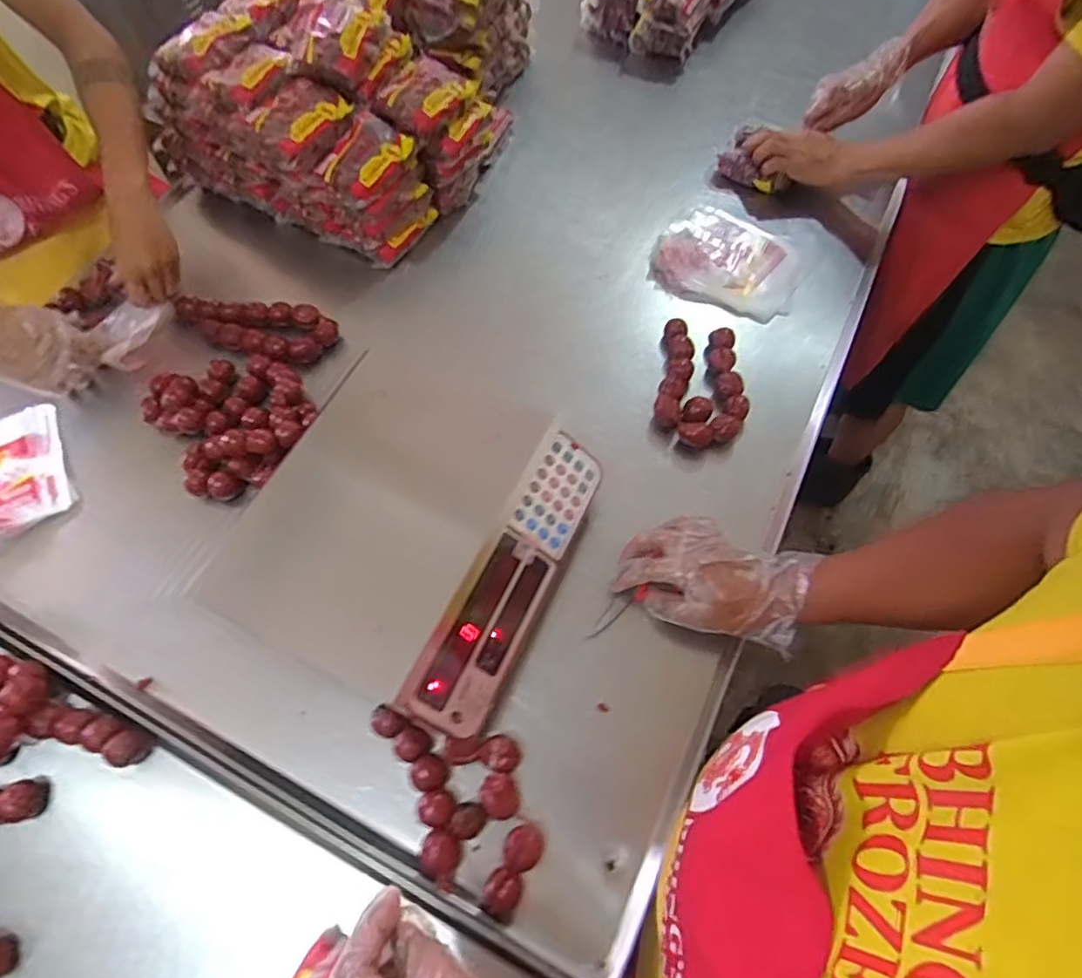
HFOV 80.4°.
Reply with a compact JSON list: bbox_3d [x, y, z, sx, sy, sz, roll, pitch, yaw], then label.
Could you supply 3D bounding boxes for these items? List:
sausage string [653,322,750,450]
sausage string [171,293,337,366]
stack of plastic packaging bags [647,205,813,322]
[{"bbox_3d":[0.217,-0.155,0.869,0.118,0.036,0.203,4,62,3],"label":"sausage string"},{"bbox_3d":[-0.402,-0.231,0.907,0.219,0.038,0.081,8,62,-9],"label":"sausage string"},{"bbox_3d":[0.295,-0.349,1.014,0.223,0.027,0.214,27,64,2],"label":"stack of plastic packaging bags"}]

